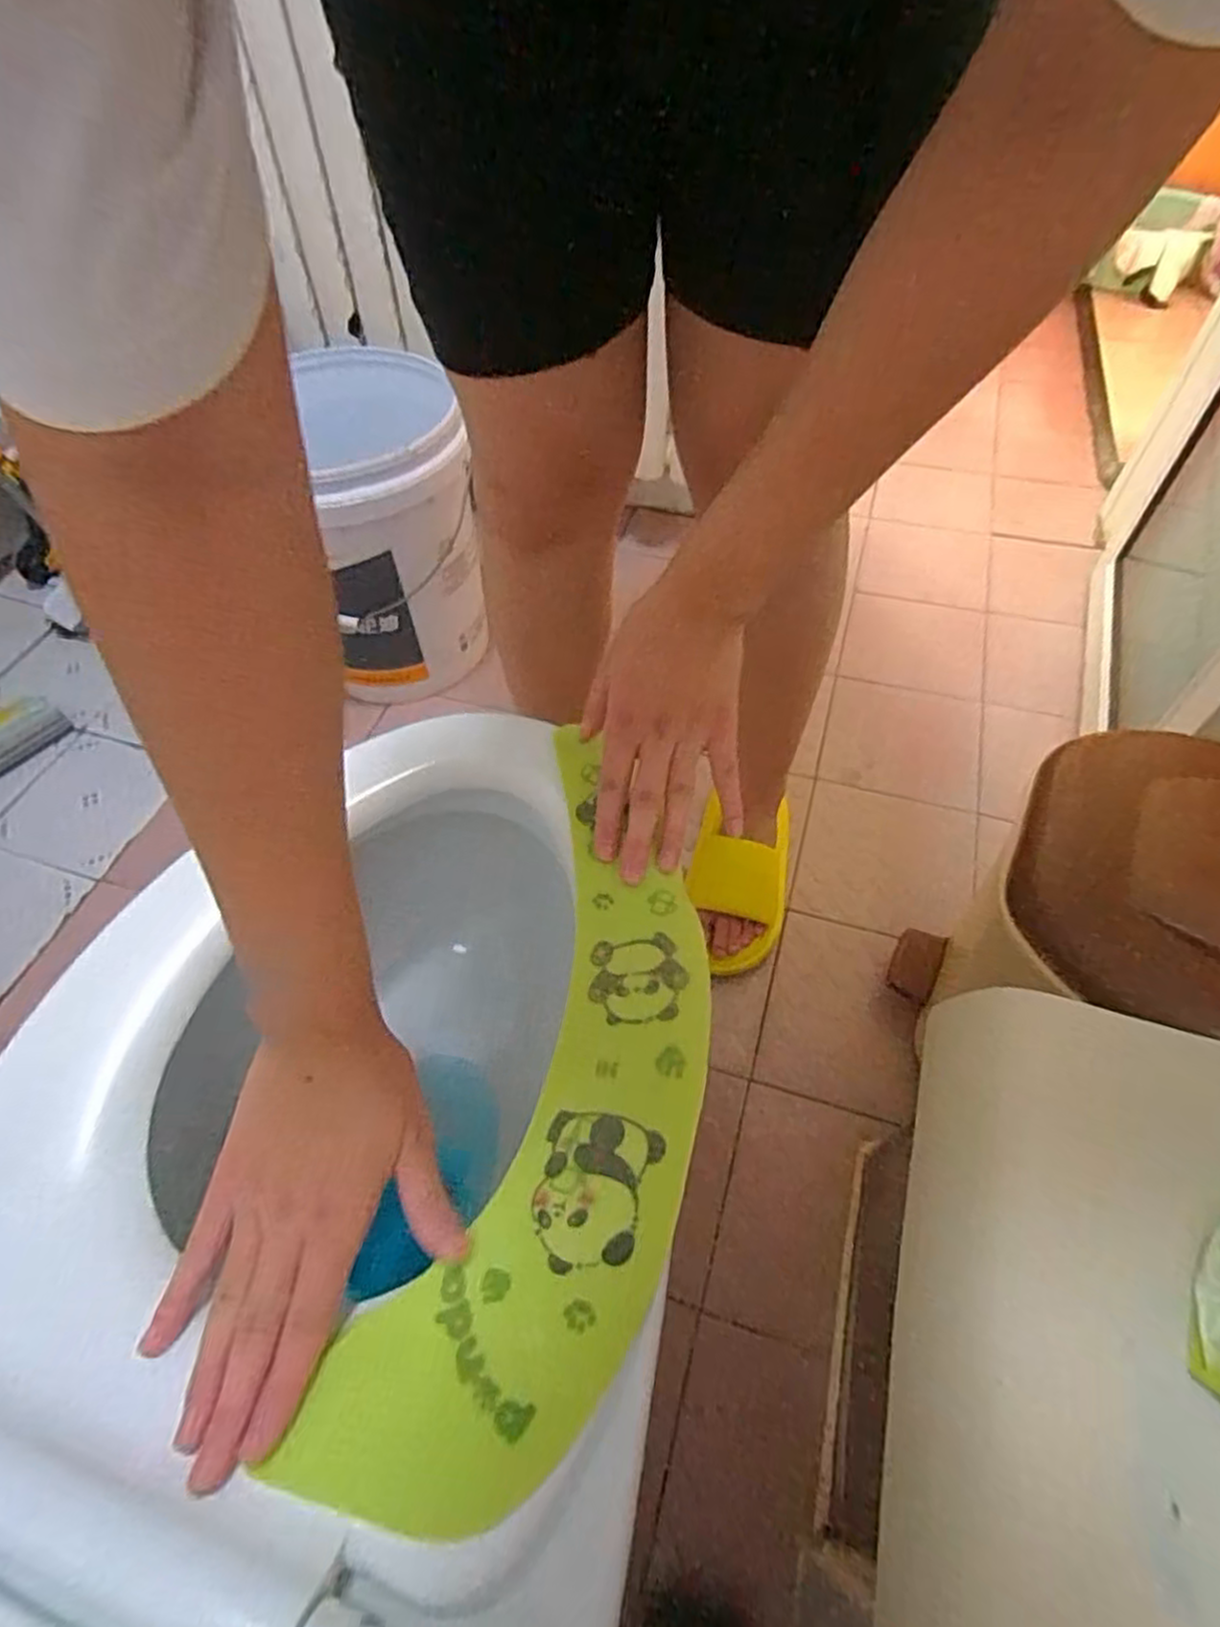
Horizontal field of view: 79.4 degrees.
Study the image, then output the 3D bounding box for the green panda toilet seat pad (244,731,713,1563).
[{"bbox_3d":[-0.016,0.117,0.366,0.124,0.018,0.364,7,54,16],"label":"green panda toilet seat pad"}]

